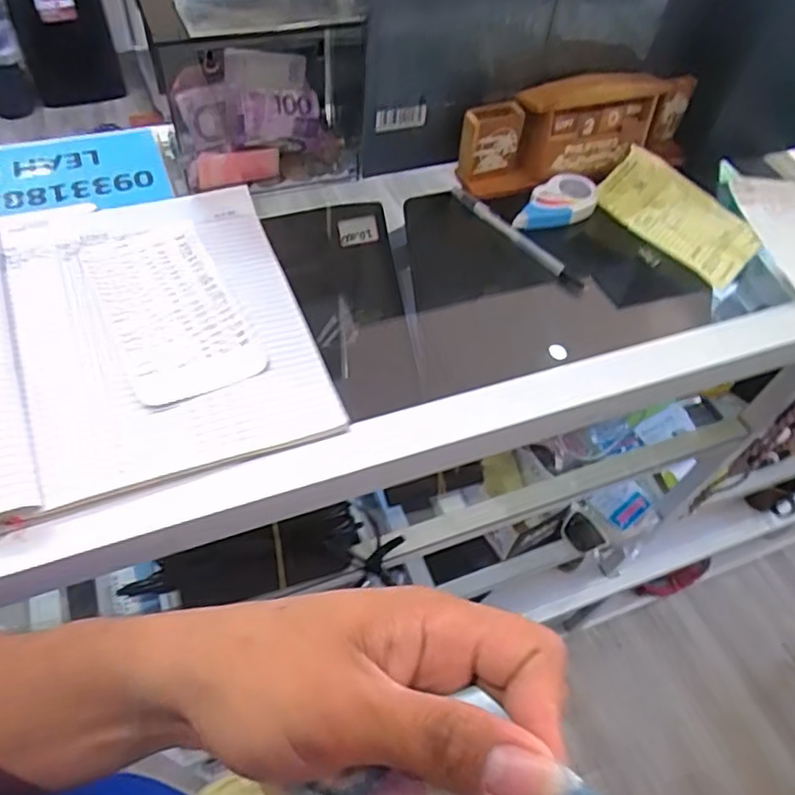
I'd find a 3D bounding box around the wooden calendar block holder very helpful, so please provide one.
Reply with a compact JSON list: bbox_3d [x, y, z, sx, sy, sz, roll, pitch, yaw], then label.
[{"bbox_3d":[0.171,-0.247,0.578,0.240,0.074,0.064,-20,58,-19],"label":"wooden calendar block holder"}]

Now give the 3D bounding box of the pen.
[{"bbox_3d":[0.103,-0.138,0.548,0.016,0.017,0.151,-31,62,-25],"label":"pen"}]

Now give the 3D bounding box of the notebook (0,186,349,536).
[{"bbox_3d":[-0.180,-0.061,0.440,0.212,0.033,0.263,-17,57,-17],"label":"notebook"}]

